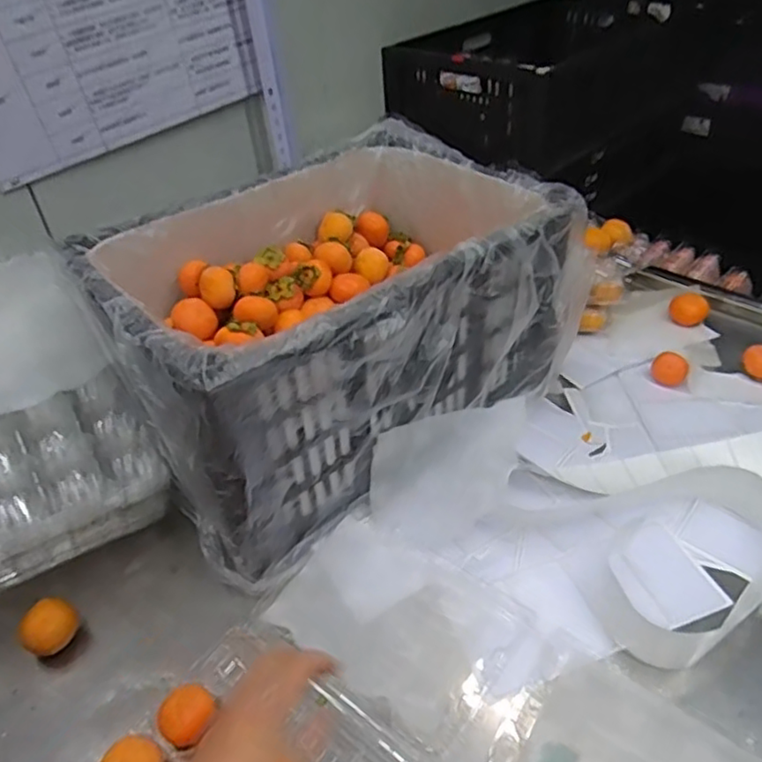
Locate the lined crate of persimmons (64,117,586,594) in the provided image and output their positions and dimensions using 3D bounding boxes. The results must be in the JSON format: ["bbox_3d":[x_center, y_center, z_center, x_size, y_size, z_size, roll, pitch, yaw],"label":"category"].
[{"bbox_3d":[-0.054,-0.080,0.763,0.511,0.247,0.374,-27,44,-26],"label":"lined crate of persimmons"}]

